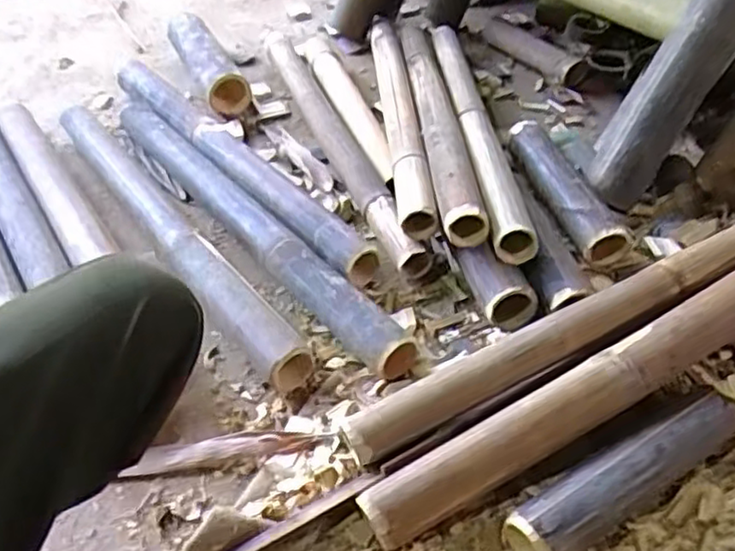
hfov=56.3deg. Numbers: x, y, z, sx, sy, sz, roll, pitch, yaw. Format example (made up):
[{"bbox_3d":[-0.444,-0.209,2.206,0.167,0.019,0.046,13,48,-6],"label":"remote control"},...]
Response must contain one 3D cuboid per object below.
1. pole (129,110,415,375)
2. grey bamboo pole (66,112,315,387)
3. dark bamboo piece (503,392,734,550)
[{"bbox_3d":[-0.171,-0.080,0.910,0.060,0.056,0.646,-32,52,-25],"label":"pole"},{"bbox_3d":[-0.265,-0.067,0.899,0.061,0.050,0.623,-30,51,-23],"label":"grey bamboo pole"},{"bbox_3d":[0.239,0.181,0.620,0.259,0.056,0.061,-24,49,-19],"label":"dark bamboo piece"}]

